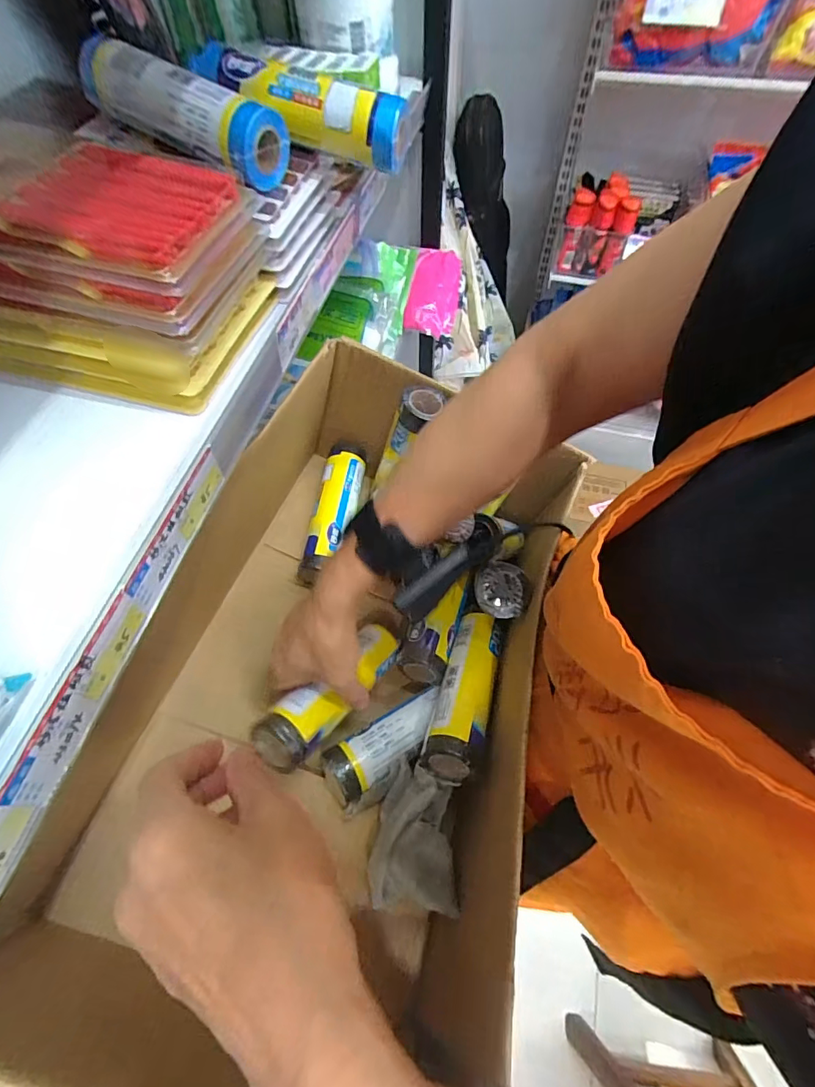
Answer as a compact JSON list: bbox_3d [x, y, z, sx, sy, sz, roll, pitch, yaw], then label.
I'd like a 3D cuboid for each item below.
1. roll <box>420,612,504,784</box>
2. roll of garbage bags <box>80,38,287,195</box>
[{"bbox_3d":[0.057,0.132,0.444,0.048,0.040,0.169,15,47,10],"label":"roll"},{"bbox_3d":[-0.167,-0.318,0.346,0.164,0.053,0.041,30,66,16],"label":"roll of garbage bags"}]

